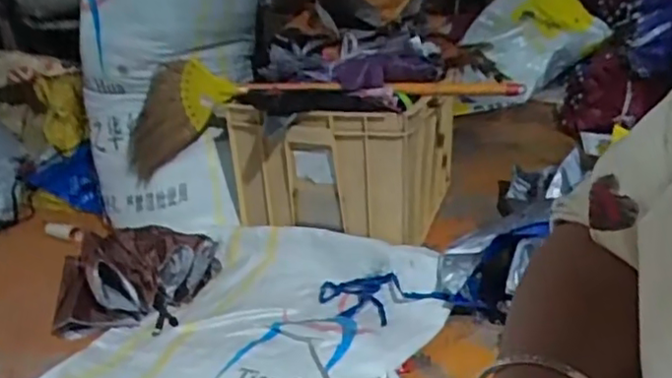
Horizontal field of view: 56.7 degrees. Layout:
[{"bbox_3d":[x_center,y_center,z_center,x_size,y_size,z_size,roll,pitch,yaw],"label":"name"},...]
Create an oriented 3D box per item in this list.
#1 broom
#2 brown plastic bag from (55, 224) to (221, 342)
[{"bbox_3d":[-0.058,-0.160,1.368,0.891,0.238,0.113,-2,24,5],"label":"broom"},{"bbox_3d":[-0.418,0.168,1.304,0.250,0.127,0.330,5,26,20],"label":"brown plastic bag"}]

